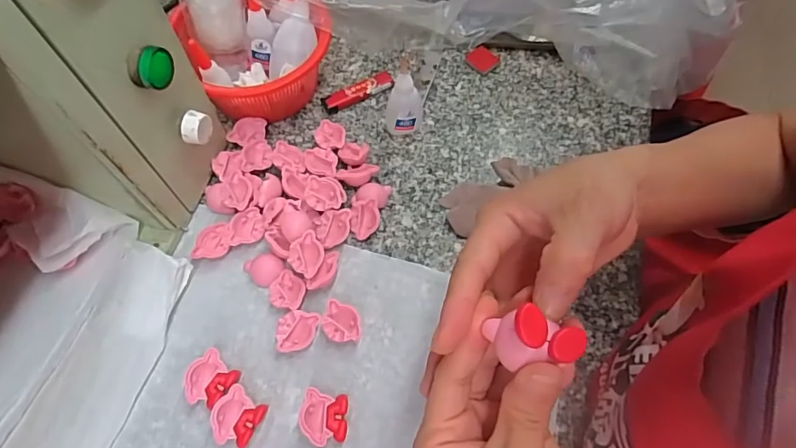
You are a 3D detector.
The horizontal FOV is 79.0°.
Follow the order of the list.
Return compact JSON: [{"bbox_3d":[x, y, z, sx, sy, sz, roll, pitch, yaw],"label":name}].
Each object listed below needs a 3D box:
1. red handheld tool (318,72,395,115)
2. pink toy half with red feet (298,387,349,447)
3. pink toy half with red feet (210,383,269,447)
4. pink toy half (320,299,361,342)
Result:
[{"bbox_3d":[-0.041,-0.135,0.491,0.076,0.012,0.020,-23,64,-11],"label":"red handheld tool"},{"bbox_3d":[-0.052,0.139,0.347,0.033,0.015,0.035,7,62,4],"label":"pink toy half with red feet"},{"bbox_3d":[-0.115,0.139,0.347,0.033,0.015,0.035,27,66,14],"label":"pink toy half with red feet"},{"bbox_3d":[-0.044,0.077,0.380,0.029,0.013,0.033,-3,62,0],"label":"pink toy half"}]

